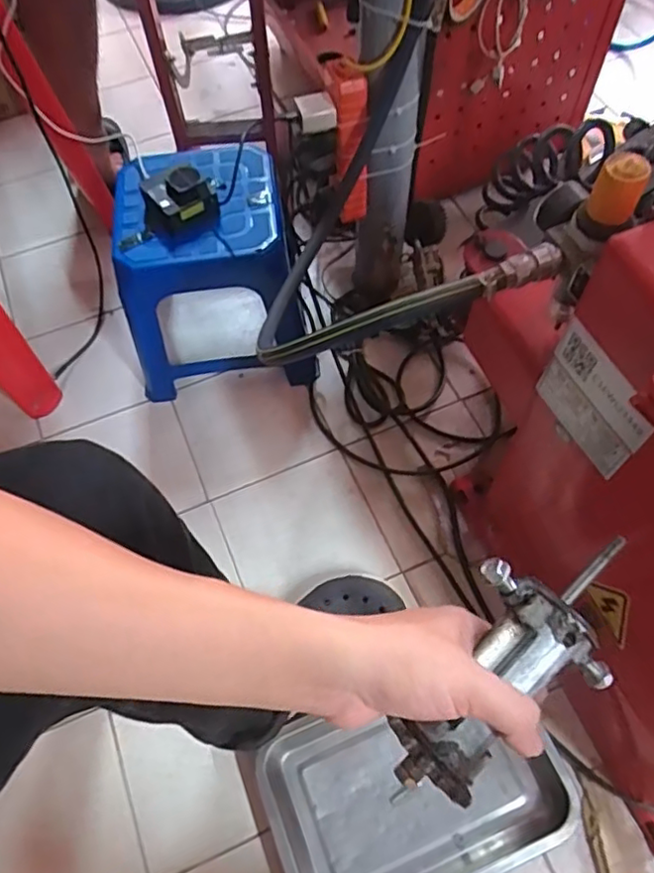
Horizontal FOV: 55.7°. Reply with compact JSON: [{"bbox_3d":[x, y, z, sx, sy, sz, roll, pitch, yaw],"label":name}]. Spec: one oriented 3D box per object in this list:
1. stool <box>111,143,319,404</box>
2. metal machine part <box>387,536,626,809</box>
[{"bbox_3d":[-0.156,-0.232,0.893,0.259,0.243,0.247,-4,63,-1],"label":"stool"},{"bbox_3d":[0.094,0.115,0.319,0.073,0.049,0.161,41,81,20],"label":"metal machine part"}]

